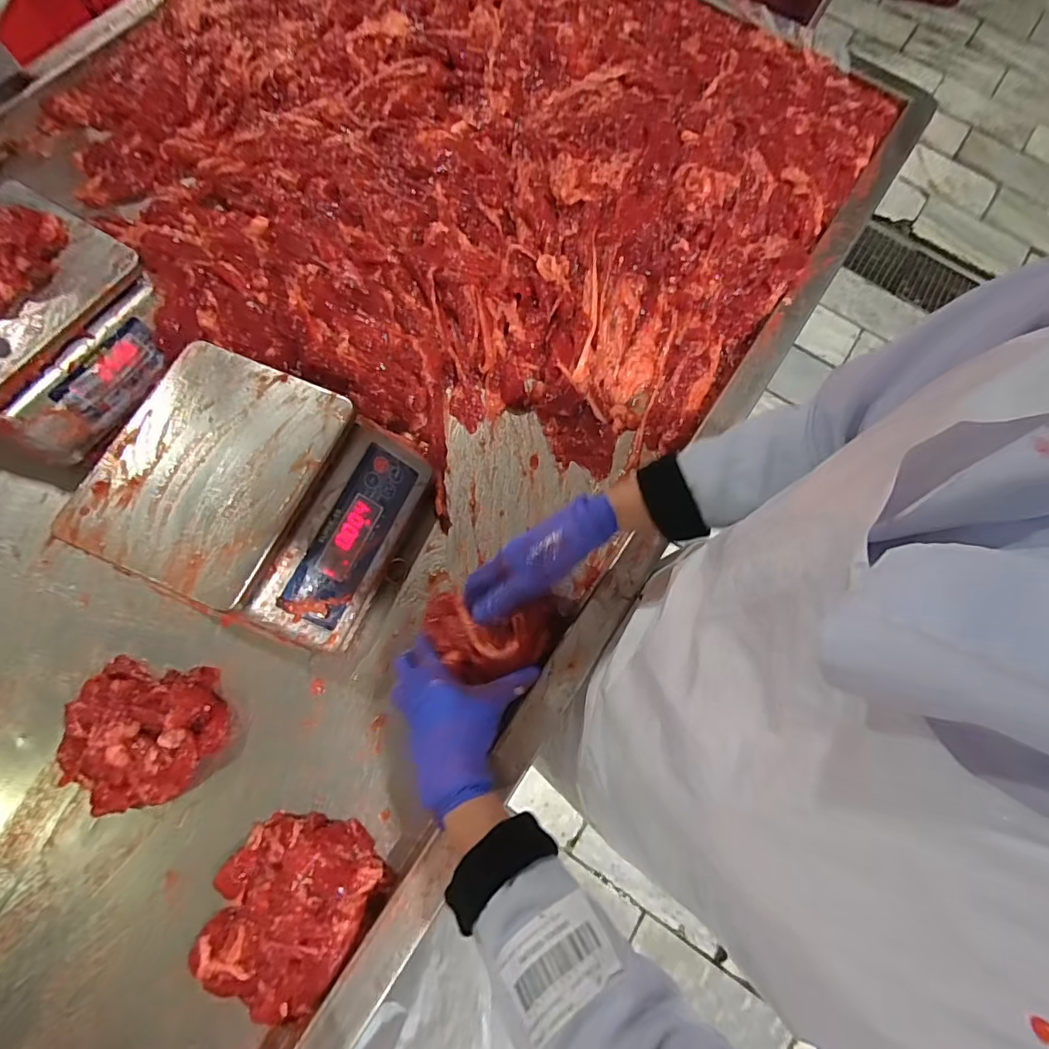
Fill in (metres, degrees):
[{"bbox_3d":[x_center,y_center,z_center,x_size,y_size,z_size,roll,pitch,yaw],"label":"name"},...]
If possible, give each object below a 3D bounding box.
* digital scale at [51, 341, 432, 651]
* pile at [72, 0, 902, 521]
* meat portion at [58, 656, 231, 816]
[{"bbox_3d":[-0.258,-0.024,0.516,0.262,0.123,0.228,21,74,3],"label":"digital scale"},{"bbox_3d":[-0.080,-0.527,0.700,0.929,0.132,0.848,35,75,7],"label":"pile"},{"bbox_3d":[-0.359,0.198,0.479,0.131,0.044,0.126,7,74,-1],"label":"meat portion"}]

